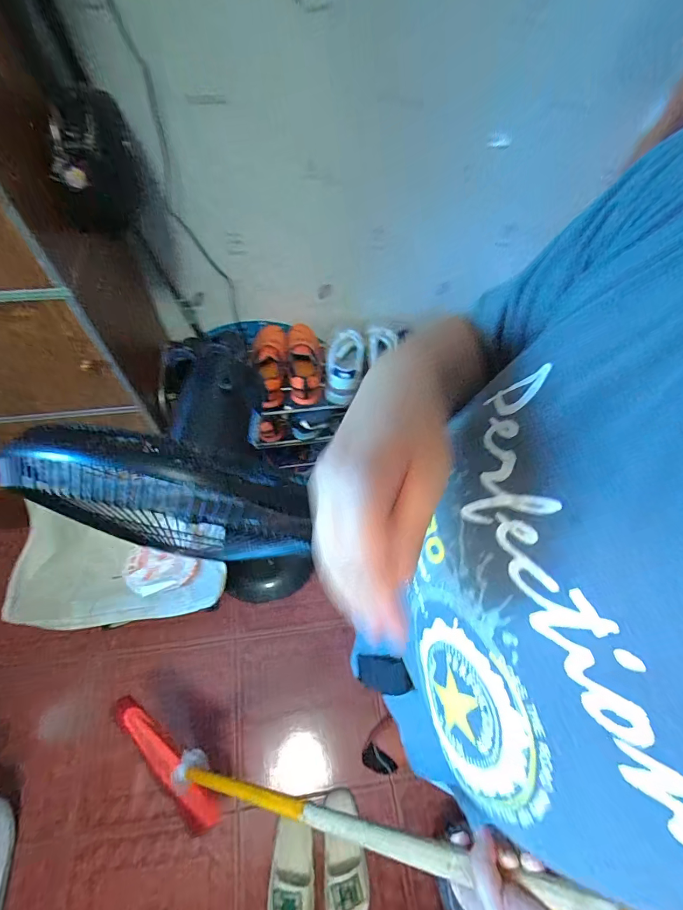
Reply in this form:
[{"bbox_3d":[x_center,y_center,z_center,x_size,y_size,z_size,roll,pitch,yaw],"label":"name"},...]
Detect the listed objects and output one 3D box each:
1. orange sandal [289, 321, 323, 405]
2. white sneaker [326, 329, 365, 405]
[{"bbox_3d":[-0.096,-0.261,1.040,0.085,0.107,0.252,-3,62,-5],"label":"orange sandal"},{"bbox_3d":[0.011,-0.231,1.004,0.089,0.068,0.183,11,78,2],"label":"white sneaker"}]

